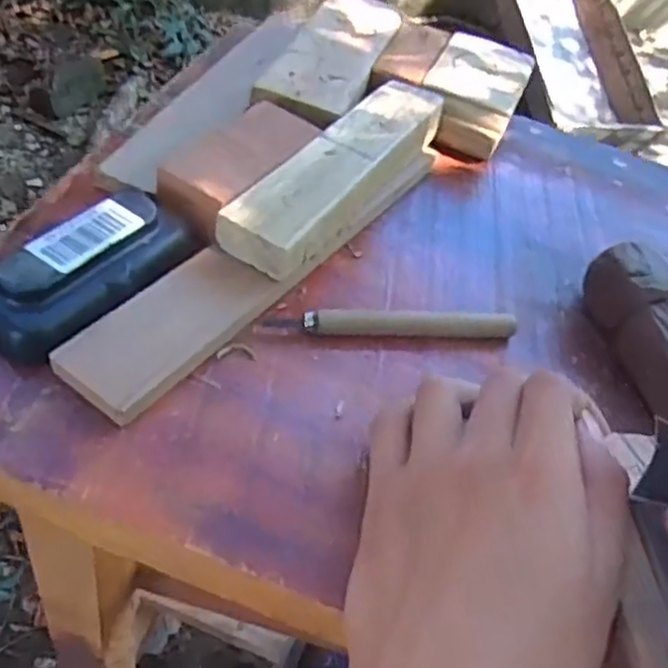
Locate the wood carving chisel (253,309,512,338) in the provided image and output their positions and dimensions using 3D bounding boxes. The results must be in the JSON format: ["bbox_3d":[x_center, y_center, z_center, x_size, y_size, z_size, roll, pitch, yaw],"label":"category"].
[{"bbox_3d":[0.028,-0.006,0.343,0.127,0.015,0.010,-2,51,-10],"label":"wood carving chisel"}]

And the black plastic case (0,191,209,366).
[{"bbox_3d":[-0.111,-0.031,0.320,0.044,0.025,0.109,32,53,17],"label":"black plastic case"}]

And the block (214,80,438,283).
[{"bbox_3d":[0.006,-0.092,0.386,0.039,0.022,0.175,29,52,14],"label":"block"}]

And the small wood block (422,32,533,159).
[{"bbox_3d":[0.095,-0.163,0.476,0.060,0.034,0.104,21,51,8],"label":"small wood block"}]

